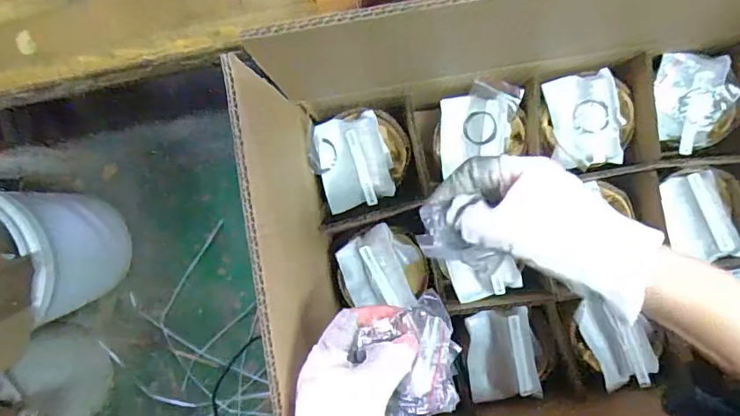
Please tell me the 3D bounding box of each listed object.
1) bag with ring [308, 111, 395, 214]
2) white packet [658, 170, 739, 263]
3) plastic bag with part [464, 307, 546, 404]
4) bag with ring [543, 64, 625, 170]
[{"bbox_3d":[-0.018,-0.048,0.508,0.076,0.031,0.090,-16,92,3],"label":"bag with ring"},{"bbox_3d":[0.333,0.009,0.497,0.050,0.032,0.087,-16,92,3],"label":"white packet"},{"bbox_3d":[0.137,0.150,0.502,0.074,0.026,0.088,-8,92,3],"label":"plastic bag with part"},{"bbox_3d":[0.217,-0.088,0.495,0.071,0.018,0.092,-9,92,3],"label":"bag with ring"}]

